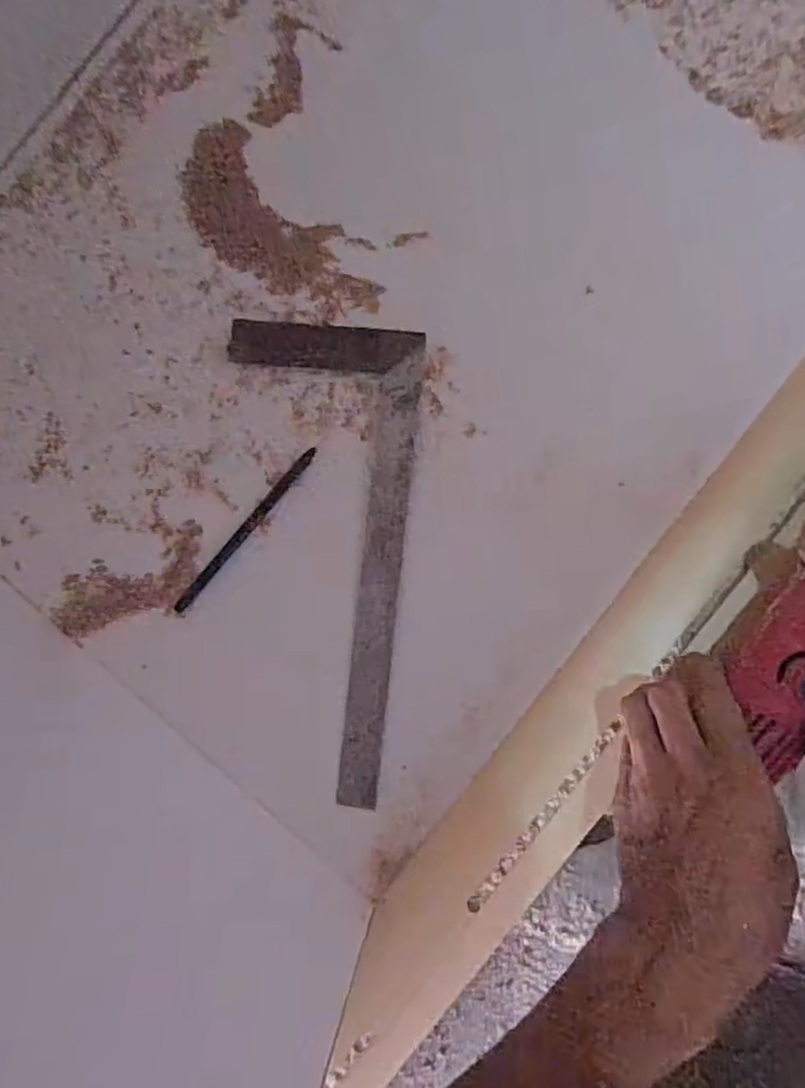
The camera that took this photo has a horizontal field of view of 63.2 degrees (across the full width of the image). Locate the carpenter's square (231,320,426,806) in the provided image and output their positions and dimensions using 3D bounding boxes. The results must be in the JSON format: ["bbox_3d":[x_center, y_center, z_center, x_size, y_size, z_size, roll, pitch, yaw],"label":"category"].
[{"bbox_3d":[-0.061,0.007,0.424,0.125,0.004,0.302,5,87,7],"label":"carpenter's square"}]

